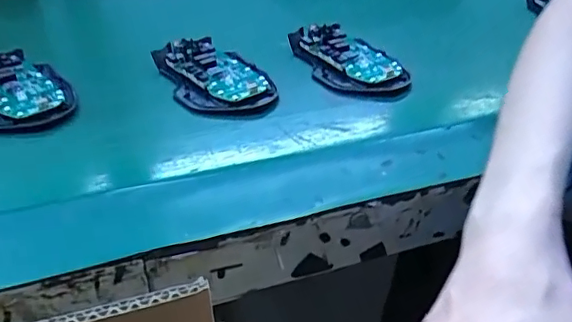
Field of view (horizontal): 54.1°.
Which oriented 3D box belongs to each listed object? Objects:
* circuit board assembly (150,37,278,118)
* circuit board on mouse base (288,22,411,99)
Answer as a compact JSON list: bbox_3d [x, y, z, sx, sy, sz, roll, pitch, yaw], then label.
[{"bbox_3d":[-0.054,-0.065,0.429,0.067,0.023,0.105,-16,40,-25],"label":"circuit board assembly"},{"bbox_3d":[0.051,-0.085,0.457,0.064,0.020,0.106,-14,39,-22],"label":"circuit board on mouse base"}]

